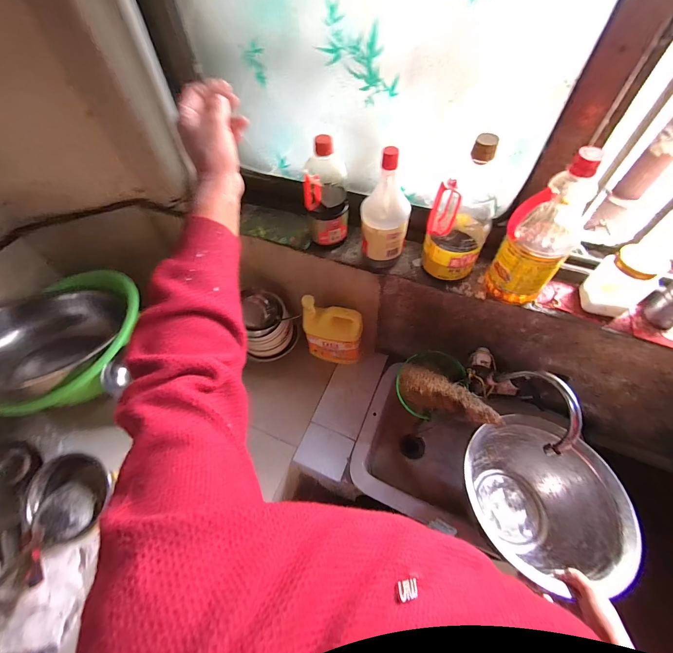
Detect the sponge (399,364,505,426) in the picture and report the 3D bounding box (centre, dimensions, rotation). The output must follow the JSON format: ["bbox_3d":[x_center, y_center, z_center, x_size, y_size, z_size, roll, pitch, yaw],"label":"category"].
[{"bbox_3d":[0.231,0.155,0.651,0.213,0.058,0.083,21,60,32],"label":"sponge"}]

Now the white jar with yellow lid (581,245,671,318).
[{"bbox_3d":[0.485,-0.073,0.529,0.070,0.116,0.085,-32,61,-15],"label":"white jar with yellow lid"}]

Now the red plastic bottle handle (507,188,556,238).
[{"bbox_3d":[0.285,-0.168,0.459,0.040,0.082,0.018,27,63,20],"label":"red plastic bottle handle"}]

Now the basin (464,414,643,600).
[{"bbox_3d":[0.385,0.337,0.613,0.269,0.177,0.275,-2,57,3],"label":"basin"}]

